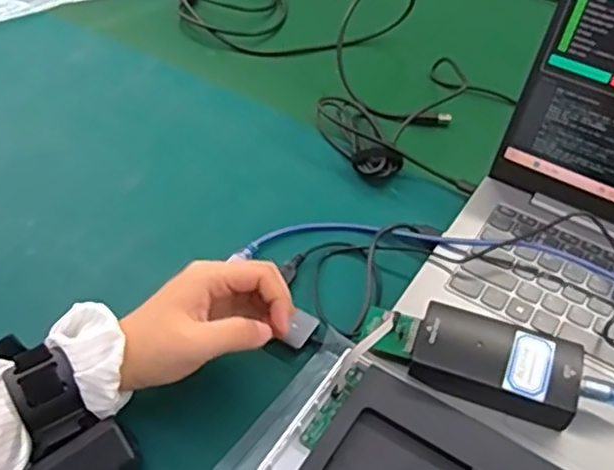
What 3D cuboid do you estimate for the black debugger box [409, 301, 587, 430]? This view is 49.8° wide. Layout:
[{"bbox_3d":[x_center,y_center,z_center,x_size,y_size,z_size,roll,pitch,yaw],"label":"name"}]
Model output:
[{"bbox_3d":[0.121,0.084,0.424,0.102,0.028,0.055,16,51,13],"label":"black debugger box"}]

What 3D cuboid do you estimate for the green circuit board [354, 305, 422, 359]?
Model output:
[{"bbox_3d":[0.055,0.065,0.442,0.040,0.007,0.032,14,56,27],"label":"green circuit board"}]

